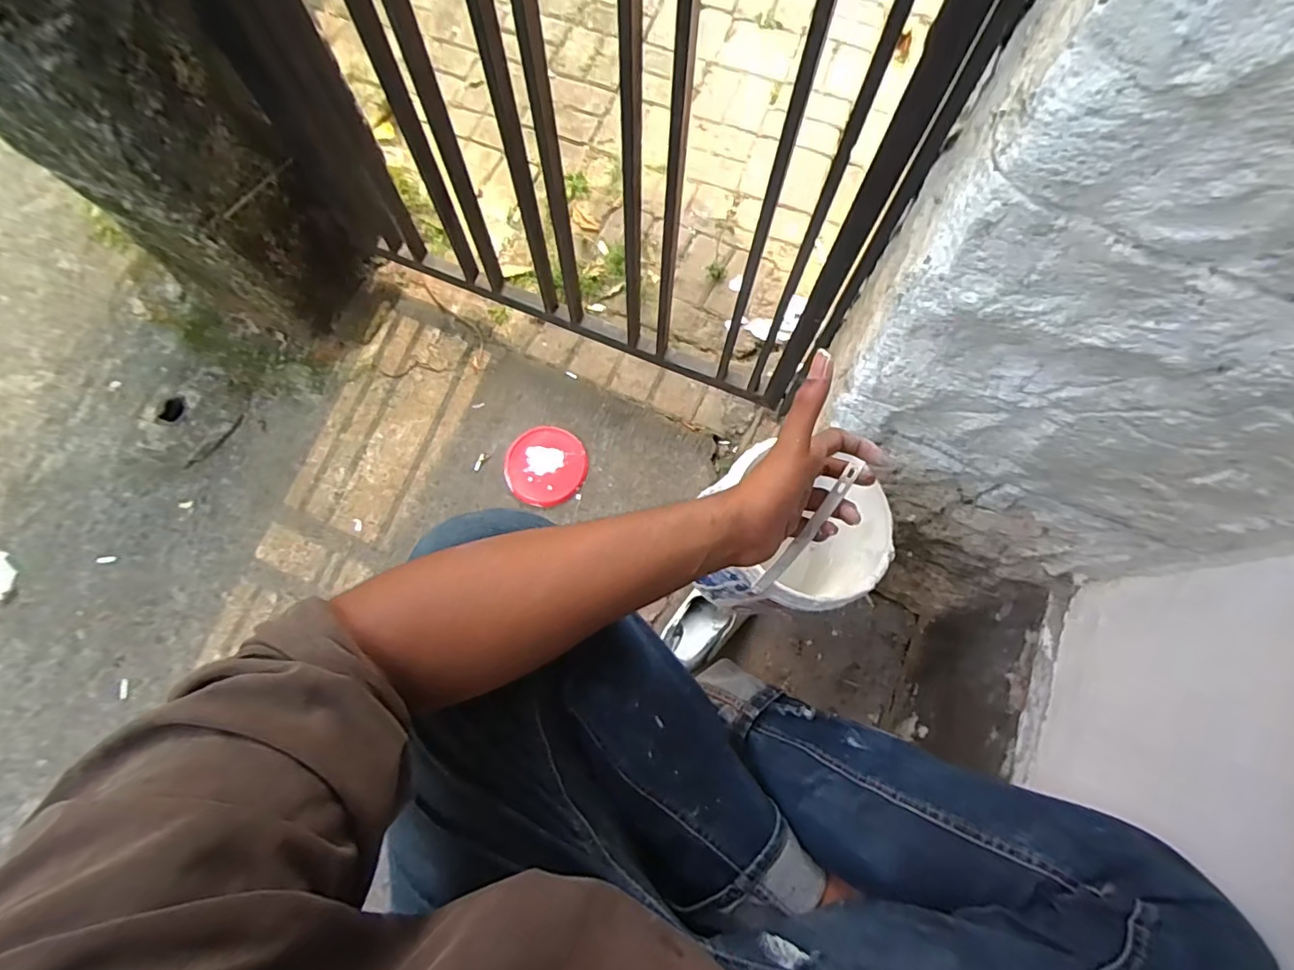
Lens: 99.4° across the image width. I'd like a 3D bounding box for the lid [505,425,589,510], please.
[{"bbox_3d":[-0.230,-0.046,1.235,0.175,0.011,0.188,0,72,0],"label":"lid"}]

